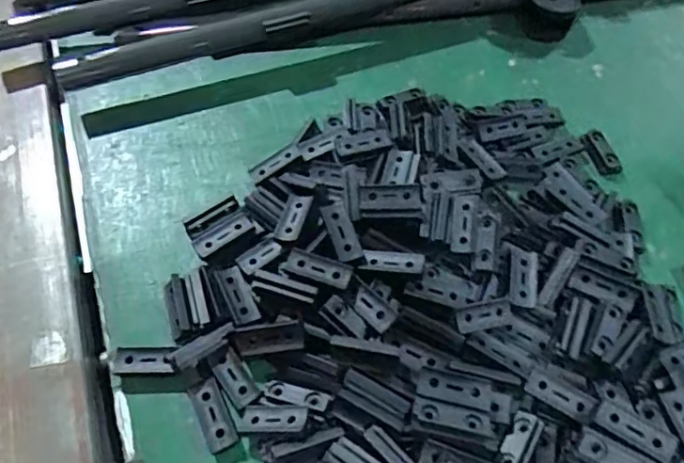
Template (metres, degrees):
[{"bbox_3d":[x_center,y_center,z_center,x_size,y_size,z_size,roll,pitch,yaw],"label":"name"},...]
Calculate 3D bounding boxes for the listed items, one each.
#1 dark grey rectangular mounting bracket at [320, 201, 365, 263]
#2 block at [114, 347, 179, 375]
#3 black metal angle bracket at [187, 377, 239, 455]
[{"bbox_3d":[0.000,0.000,0.308,0.014,0.008,0.034,-17,59,-12],"label":"dark grey rectangular mounting bracket"},{"bbox_3d":[-0.104,0.068,0.289,0.033,0.010,0.014,1,56,-1],"label":"block"},{"bbox_3d":[-0.064,0.092,0.275,0.014,0.006,0.035,-23,60,-16],"label":"black metal angle bracket"}]

